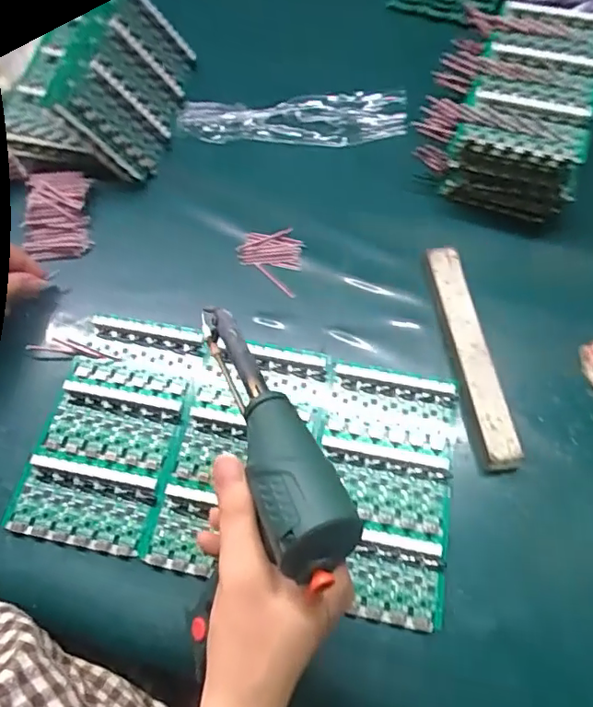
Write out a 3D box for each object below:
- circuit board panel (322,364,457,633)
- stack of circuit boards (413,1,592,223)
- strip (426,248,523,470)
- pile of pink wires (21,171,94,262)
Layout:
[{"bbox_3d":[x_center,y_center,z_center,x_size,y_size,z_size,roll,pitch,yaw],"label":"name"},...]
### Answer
[{"bbox_3d":[0.066,0.099,0.421,0.098,0.010,0.185,9,65,6],"label":"circuit board panel"},{"bbox_3d":[0.209,-0.249,0.550,0.153,0.089,0.187,18,67,10],"label":"stack of circuit boards"},{"bbox_3d":[0.144,-0.006,0.461,0.029,0.017,0.200,-7,65,-1],"label":"strip"},{"bbox_3d":[-0.233,-0.138,0.538,0.059,0.018,0.107,-9,65,-2],"label":"pile of pink wires"}]

